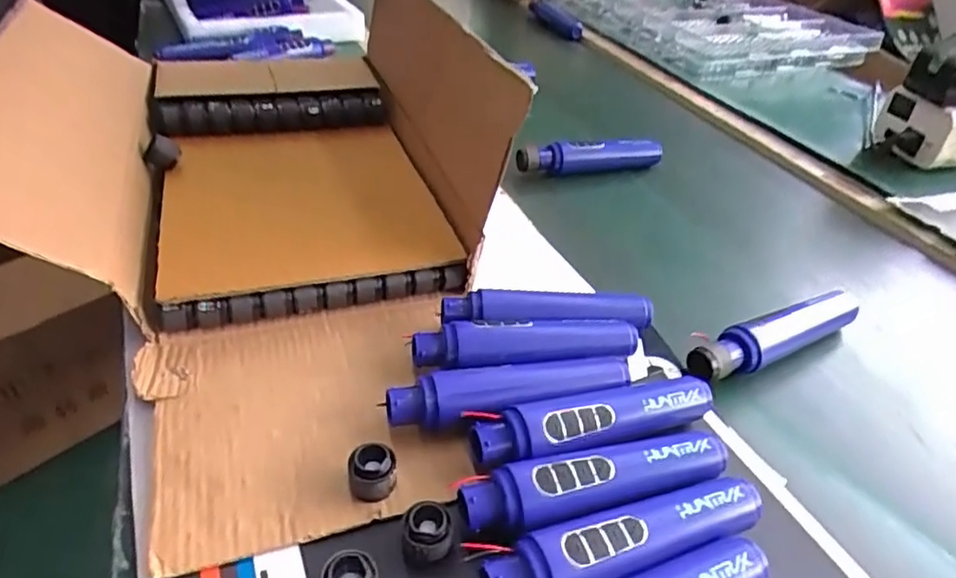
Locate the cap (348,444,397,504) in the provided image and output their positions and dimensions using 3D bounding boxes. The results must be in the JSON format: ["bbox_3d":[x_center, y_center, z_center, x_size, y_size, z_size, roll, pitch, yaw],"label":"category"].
[{"bbox_3d":[-0.064,0.113,0.377,0.028,0.029,0.027,-3,39,-11],"label":"cap"}]

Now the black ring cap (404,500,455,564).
[{"bbox_3d":[-0.028,0.142,0.350,0.028,0.031,0.027,4,41,-4],"label":"black ring cap"}]

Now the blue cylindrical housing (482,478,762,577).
[{"bbox_3d":[0.087,0.144,0.350,0.175,0.036,0.036,-10,41,-19],"label":"blue cylindrical housing"}]

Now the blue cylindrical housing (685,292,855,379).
[{"bbox_3d":[0.258,0.036,0.524,0.193,0.033,0.034,-17,44,-26],"label":"blue cylindrical housing"}]

